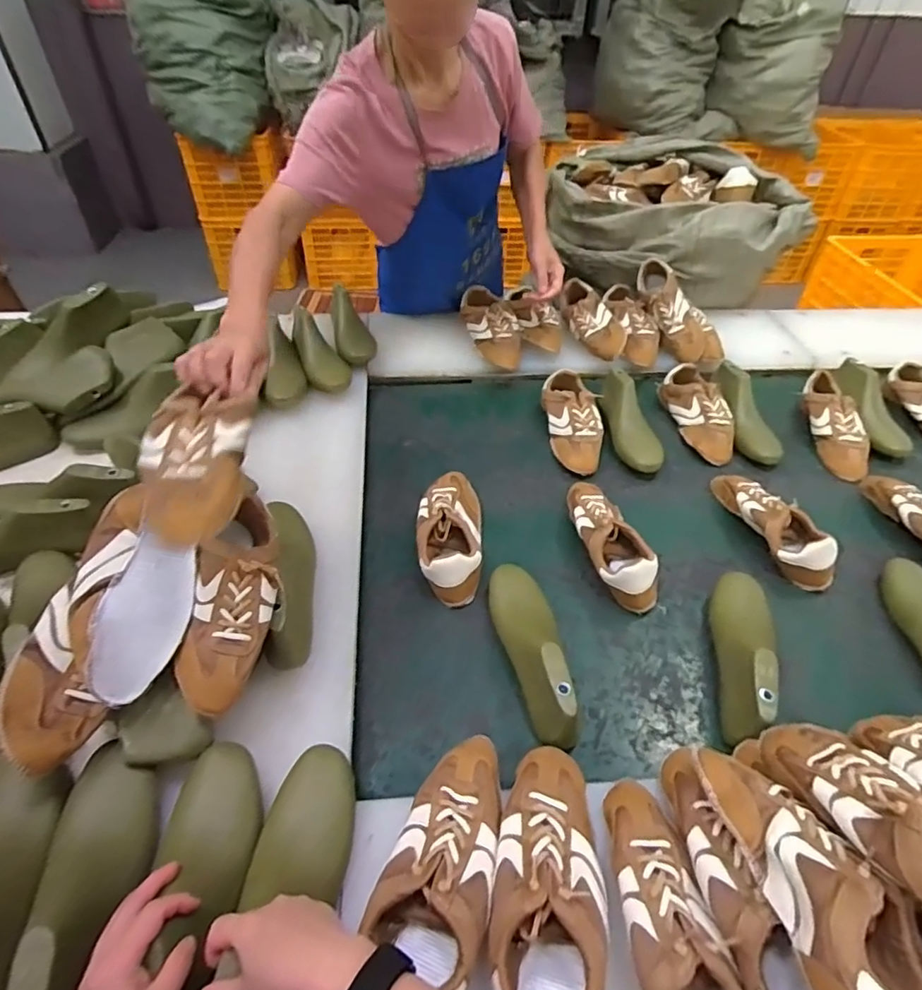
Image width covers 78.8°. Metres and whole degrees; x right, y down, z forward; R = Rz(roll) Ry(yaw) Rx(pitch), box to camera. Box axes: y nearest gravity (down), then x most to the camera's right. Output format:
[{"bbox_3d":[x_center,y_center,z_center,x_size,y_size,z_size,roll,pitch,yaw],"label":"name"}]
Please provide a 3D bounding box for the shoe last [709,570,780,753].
[{"bbox_3d":[0.373,0.195,0.741,0.077,0.091,0.262,17,47,15],"label":"shoe last"}]

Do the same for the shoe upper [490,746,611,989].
[{"bbox_3d":[0.084,0.352,0.511,0.106,0.076,0.228,6,45,4],"label":"shoe upper"}]

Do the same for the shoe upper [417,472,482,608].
[{"bbox_3d":[-0.018,0.054,0.877,0.100,0.069,0.236,2,45,1],"label":"shoe upper"}]

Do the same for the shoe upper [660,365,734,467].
[{"bbox_3d":[0.477,-0.165,1.117,0.095,0.070,0.243,-7,45,-8],"label":"shoe upper"}]

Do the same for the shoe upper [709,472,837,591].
[{"bbox_3d":[0.505,0.039,0.915,0.079,0.071,0.252,-12,46,-13],"label":"shoe upper"}]

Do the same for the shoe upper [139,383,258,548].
[{"bbox_3d":[-0.270,-0.034,0.568,0.102,0.062,0.195,-6,45,-8],"label":"shoe upper"}]

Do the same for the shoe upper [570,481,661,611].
[{"bbox_3d":[0.226,0.063,0.880,0.086,0.076,0.250,-10,46,-11],"label":"shoe upper"}]

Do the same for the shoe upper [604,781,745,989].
[{"bbox_3d":[0.182,0.382,0.495,0.082,0.072,0.239,-8,46,-9],"label":"shoe upper"}]

